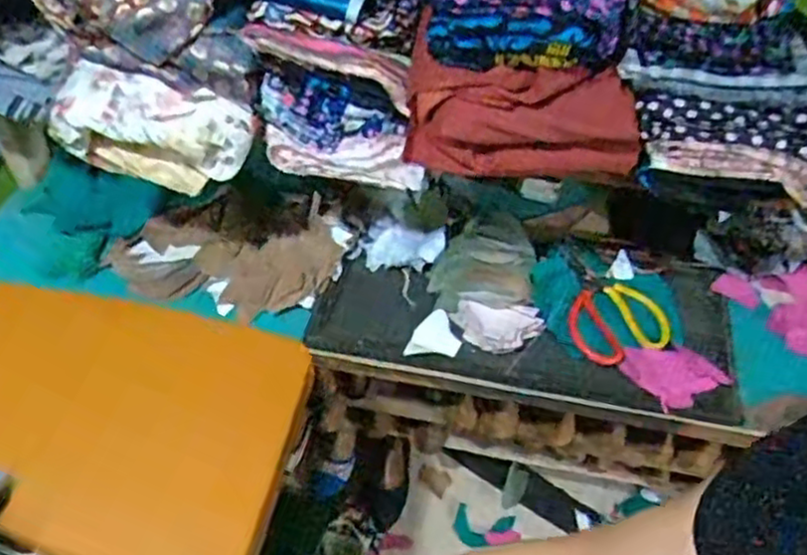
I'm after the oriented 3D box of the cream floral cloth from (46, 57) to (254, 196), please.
[{"bbox_3d":[-0.263,-0.147,0.758,0.198,0.116,0.066,10,48,8],"label":"cream floral cloth"}]

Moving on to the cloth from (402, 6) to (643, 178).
[{"bbox_3d":[0.117,-0.160,0.705,0.231,0.100,0.085,6,48,4],"label":"cloth"}]

